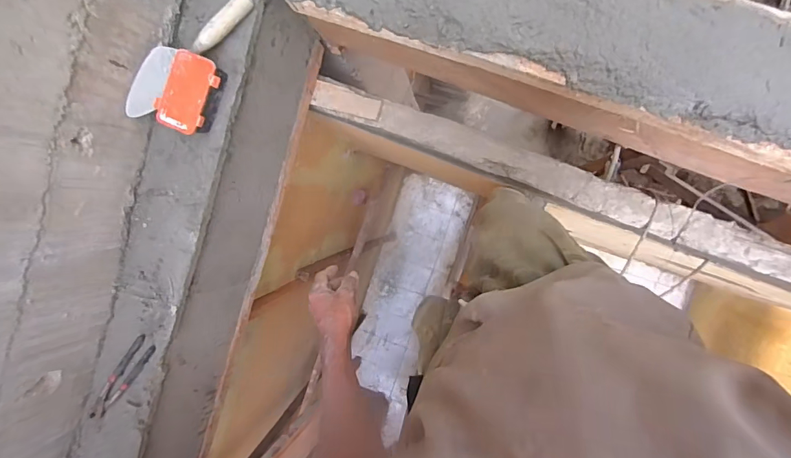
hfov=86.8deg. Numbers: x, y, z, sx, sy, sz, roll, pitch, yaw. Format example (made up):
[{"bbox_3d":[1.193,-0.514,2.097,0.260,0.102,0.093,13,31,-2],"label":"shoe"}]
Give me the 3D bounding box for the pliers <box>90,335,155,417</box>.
[{"bbox_3d":[-0.600,0.328,0.914,0.050,0.016,0.213,39,98,5],"label":"pliers"}]

